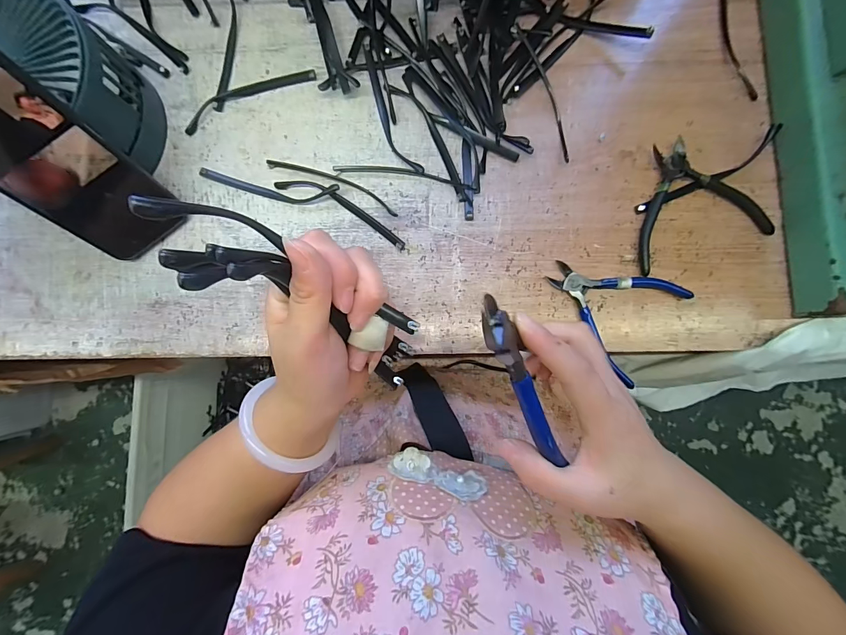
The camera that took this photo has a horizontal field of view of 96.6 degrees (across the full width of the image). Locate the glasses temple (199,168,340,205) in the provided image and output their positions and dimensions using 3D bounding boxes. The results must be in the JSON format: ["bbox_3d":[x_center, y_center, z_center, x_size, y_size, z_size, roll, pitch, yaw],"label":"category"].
[{"bbox_3d":[-0.149,-0.124,0.358,0.138,0.015,0.018,10,86,3],"label":"glasses temple"}]

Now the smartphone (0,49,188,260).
[{"bbox_3d":[-0.277,-0.113,0.291,0.076,0.165,0.011,-40,58,-5],"label":"smartphone"}]

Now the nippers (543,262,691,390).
[{"bbox_3d":[0.168,-0.012,0.343,0.113,0.011,0.098,36,88,4],"label":"nippers"}]

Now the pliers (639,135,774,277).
[{"bbox_3d":[0.243,-0.109,0.346,0.125,0.015,0.106,-20,85,1],"label":"pliers"}]

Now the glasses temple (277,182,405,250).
[{"bbox_3d":[-0.076,-0.104,0.359,0.138,0.008,0.021,27,87,4],"label":"glasses temple"}]

